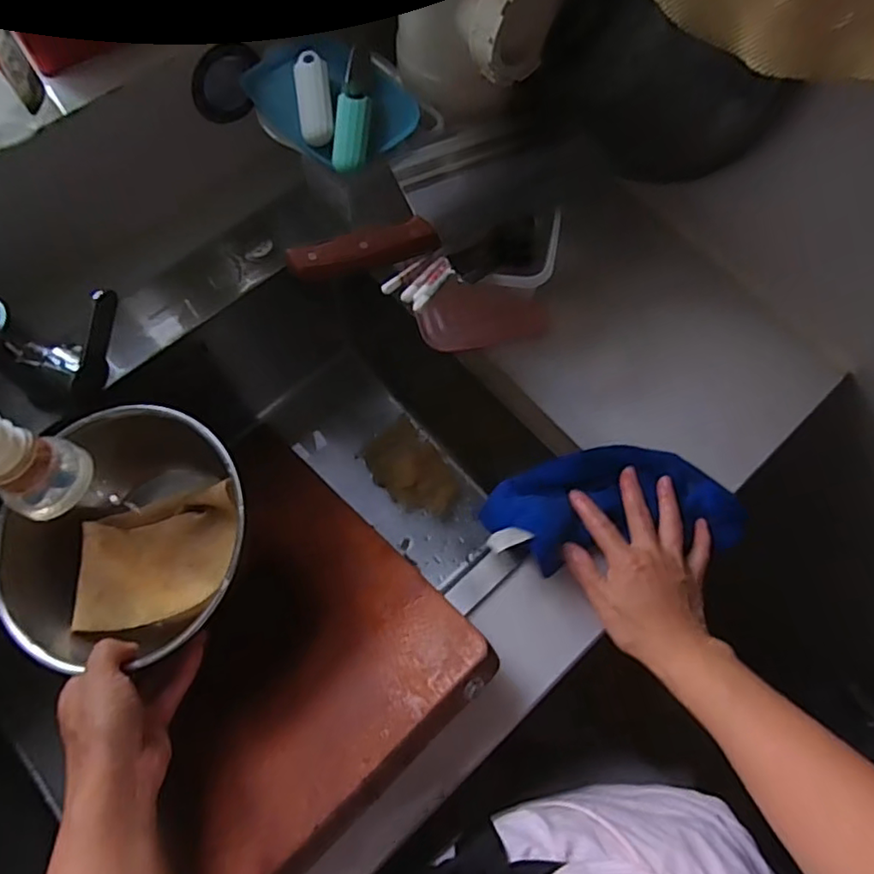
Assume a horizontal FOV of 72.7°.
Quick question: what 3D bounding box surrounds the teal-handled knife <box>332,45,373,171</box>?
[{"bbox_3d":[-0.072,-0.292,0.524,0.029,0.019,0.142,1,70,-1],"label":"teal-handled knife"}]

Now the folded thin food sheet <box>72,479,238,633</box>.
[{"bbox_3d":[-0.223,0.096,0.473,0.118,0.034,0.098,-10,70,-5],"label":"folded thin food sheet"}]

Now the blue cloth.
[{"bbox_3d":[0.155,0.056,0.518,0.229,0.037,0.101,-5,70,-8],"label":"blue cloth"}]

